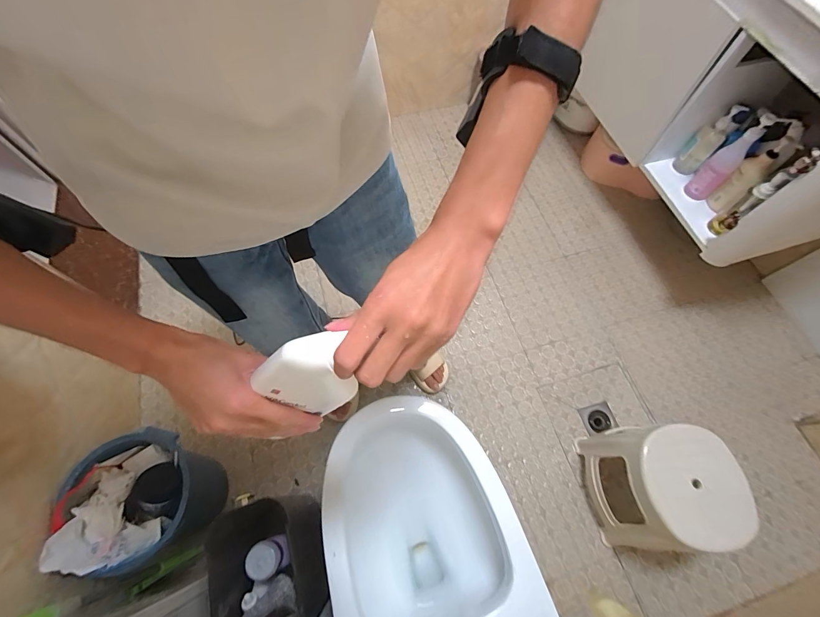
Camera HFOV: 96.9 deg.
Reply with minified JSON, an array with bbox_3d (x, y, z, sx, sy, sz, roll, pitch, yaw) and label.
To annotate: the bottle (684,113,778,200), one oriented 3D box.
[{"bbox_3d":[0.898,-0.417,1.032,0.068,0.259,0.071,-41,73,-19],"label":"bottle"}]

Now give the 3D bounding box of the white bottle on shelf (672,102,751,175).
[{"bbox_3d":[0.898,-0.503,1.100,0.066,0.200,0.078,-41,73,-19],"label":"white bottle on shelf"}]

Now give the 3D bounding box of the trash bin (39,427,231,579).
[{"bbox_3d":[-0.601,0.458,0.869,0.254,0.295,0.268,-22,68,-12],"label":"trash bin"}]

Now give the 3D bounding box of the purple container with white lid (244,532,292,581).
[{"bbox_3d":[-0.290,0.508,0.741,0.071,0.057,0.066,1,65,-2],"label":"purple container with white lid"}]

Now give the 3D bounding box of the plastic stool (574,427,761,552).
[{"bbox_3d":[0.622,0.451,0.925,0.237,0.307,0.270,-4,66,-3],"label":"plastic stool"}]

